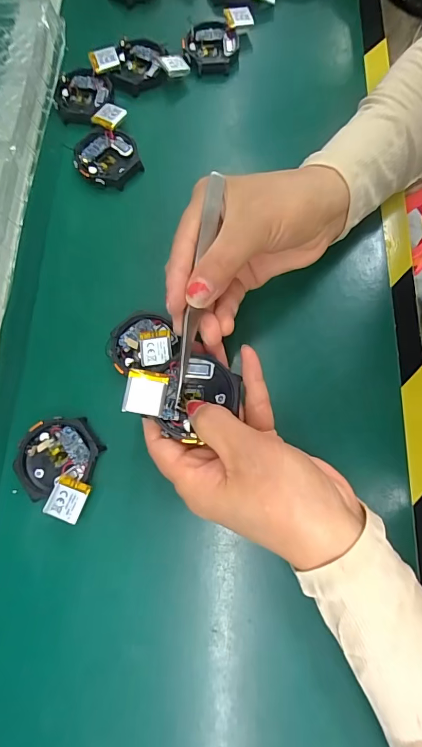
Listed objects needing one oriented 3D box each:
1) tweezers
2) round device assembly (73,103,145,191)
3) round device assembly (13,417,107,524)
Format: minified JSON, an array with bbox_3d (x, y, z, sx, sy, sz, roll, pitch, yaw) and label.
[{"bbox_3d":[-0.006,-0.048,0.214,0.010,0.009,0.129,10,88,4],"label":"tweezers"},{"bbox_3d":[-0.086,-0.182,0.311,0.049,0.010,0.068,-17,74,-2],"label":"round device assembly"},{"bbox_3d":[-0.099,0.058,0.246,0.052,0.019,0.059,8,75,5],"label":"round device assembly"}]

